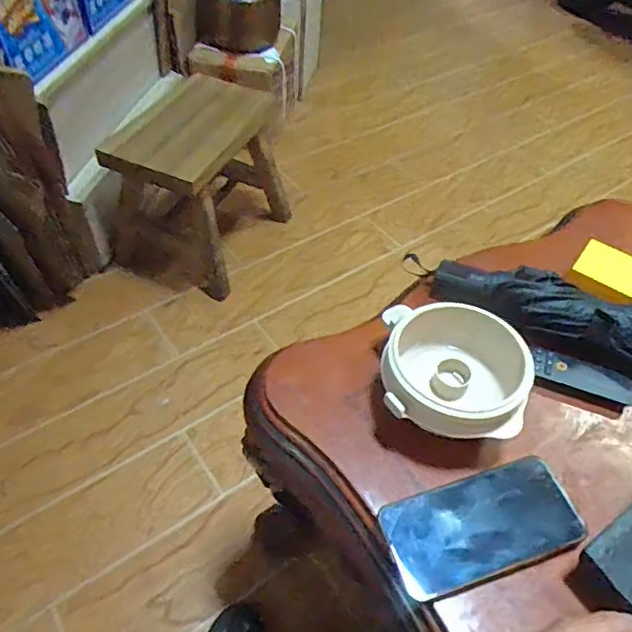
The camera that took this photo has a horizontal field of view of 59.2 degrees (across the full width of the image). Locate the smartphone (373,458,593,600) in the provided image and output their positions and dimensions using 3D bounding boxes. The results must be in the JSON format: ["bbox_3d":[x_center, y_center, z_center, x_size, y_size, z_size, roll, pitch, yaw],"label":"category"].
[{"bbox_3d":[0.133,0.166,0.445,0.152,0.010,0.078,-16,62,-12],"label":"smartphone"}]

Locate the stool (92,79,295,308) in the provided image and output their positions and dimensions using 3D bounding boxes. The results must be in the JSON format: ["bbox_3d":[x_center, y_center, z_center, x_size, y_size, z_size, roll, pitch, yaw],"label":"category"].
[{"bbox_3d":[-0.237,-0.276,1.200,0.249,0.342,0.323,24,53,16],"label":"stool"}]

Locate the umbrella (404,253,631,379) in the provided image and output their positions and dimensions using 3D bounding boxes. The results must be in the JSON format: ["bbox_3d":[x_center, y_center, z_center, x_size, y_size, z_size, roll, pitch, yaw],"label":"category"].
[{"bbox_3d":[0.244,0.000,0.550,0.287,0.044,0.068,19,51,11],"label":"umbrella"}]

